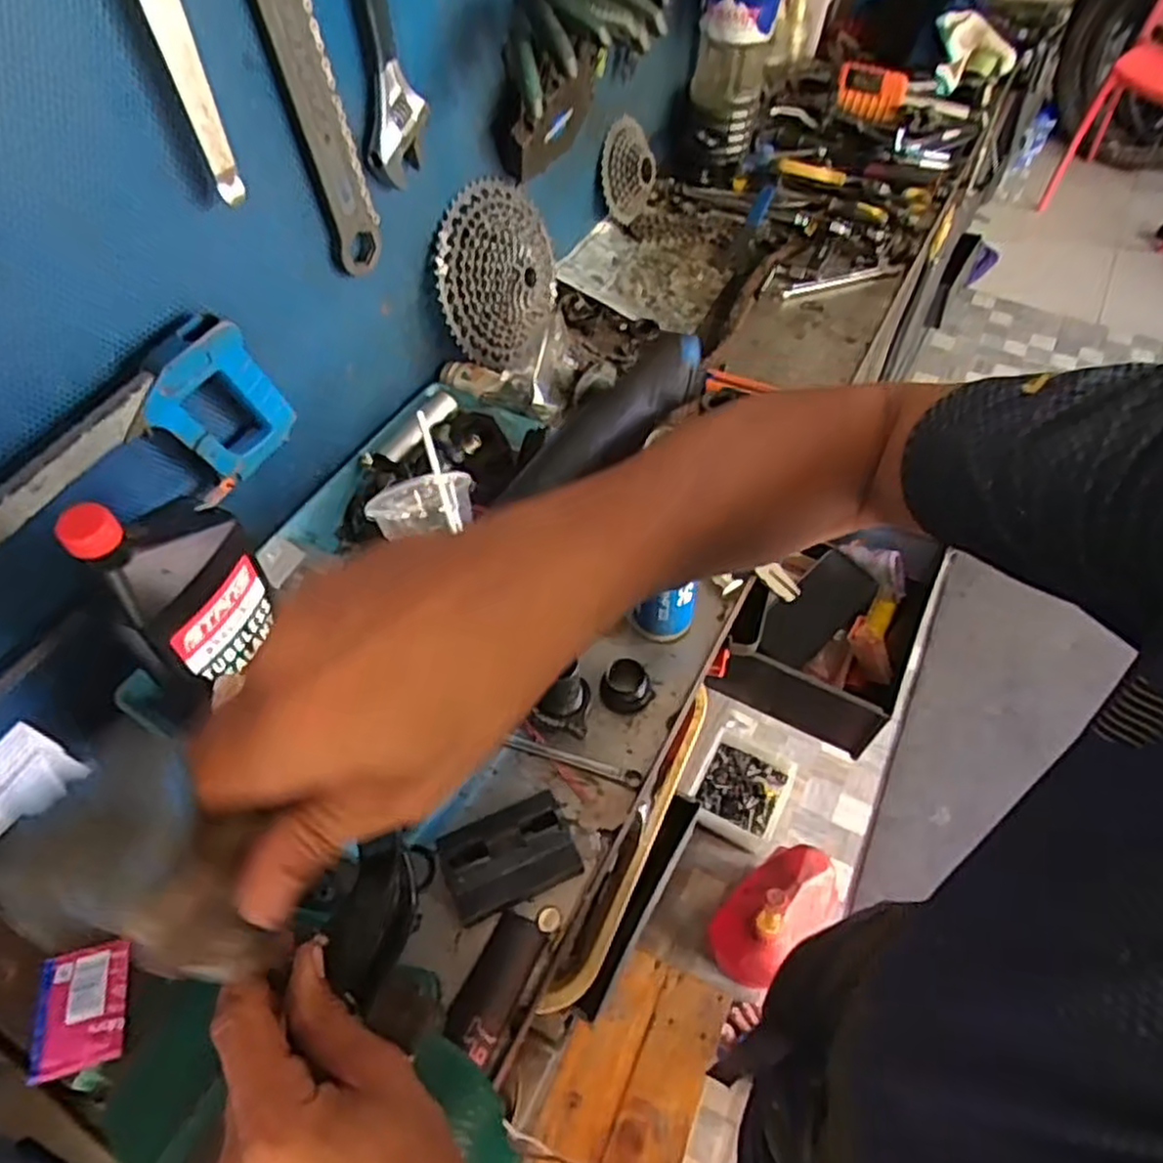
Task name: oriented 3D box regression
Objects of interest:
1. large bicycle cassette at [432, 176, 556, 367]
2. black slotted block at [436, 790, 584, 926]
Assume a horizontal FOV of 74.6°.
[{"bbox_3d":[-0.079,-0.339,0.847,0.047,0.191,0.187,12,25,37],"label":"large bicycle cassette"},{"bbox_3d":[-0.054,0.201,0.560,0.095,0.054,0.062,-21,56,-14],"label":"black slotted block"}]

